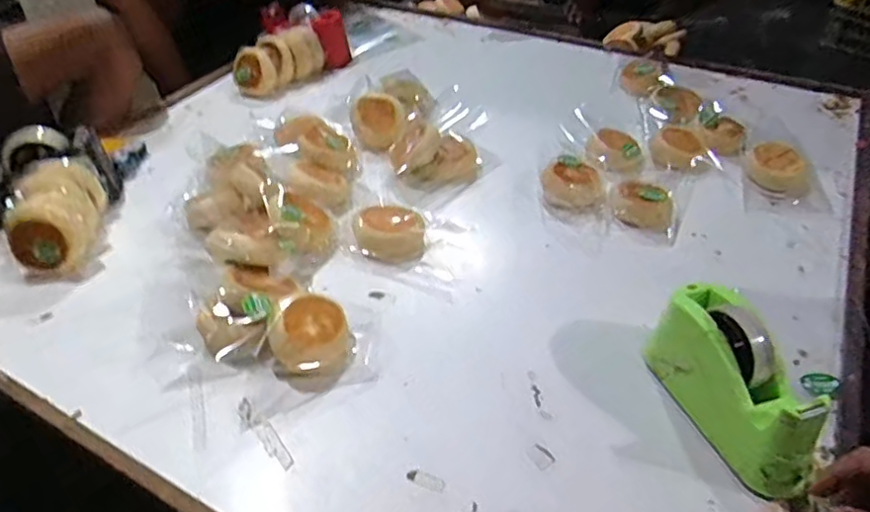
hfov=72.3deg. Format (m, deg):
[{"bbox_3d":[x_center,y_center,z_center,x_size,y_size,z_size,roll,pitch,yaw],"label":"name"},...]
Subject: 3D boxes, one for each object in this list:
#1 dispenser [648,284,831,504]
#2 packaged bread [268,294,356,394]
[{"bbox_3d":[0.301,0.120,0.591,0.078,0.107,0.199,-15,44,-16],"label":"dispenser"},{"bbox_3d":[-0.137,0.094,0.666,0.090,0.068,0.082,-13,43,-14],"label":"packaged bread"}]

